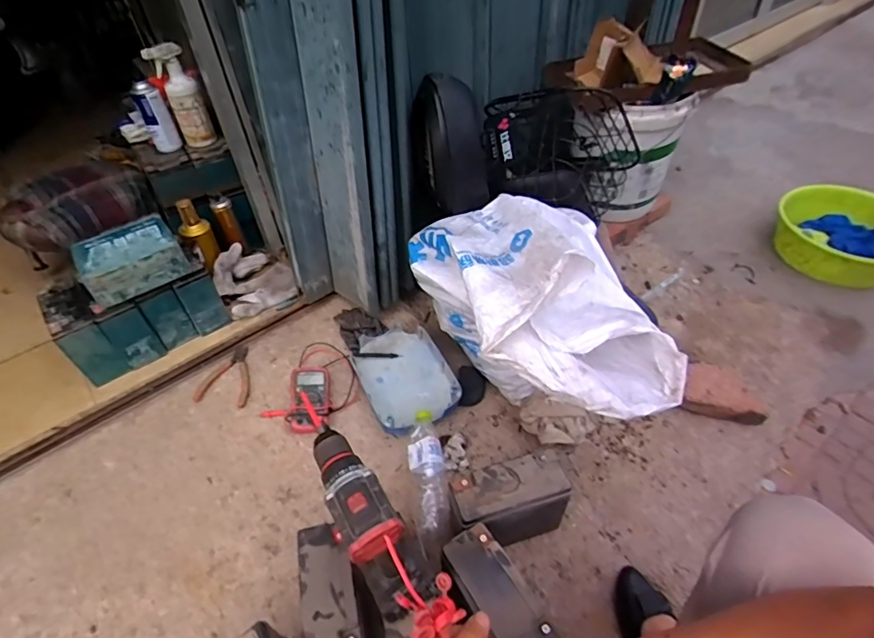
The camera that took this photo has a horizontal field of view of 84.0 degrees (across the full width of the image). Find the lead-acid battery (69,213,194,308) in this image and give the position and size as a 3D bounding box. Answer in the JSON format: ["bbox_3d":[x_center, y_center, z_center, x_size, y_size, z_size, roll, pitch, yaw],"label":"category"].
[{"bbox_3d":[-0.633,-0.130,1.003,0.182,0.069,0.155,-30,50,-23],"label":"lead-acid battery"}]

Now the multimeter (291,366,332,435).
[{"bbox_3d":[-0.259,0.162,0.985,0.078,0.045,0.140,-9,44,-4],"label":"multimeter"}]

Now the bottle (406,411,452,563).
[{"bbox_3d":[-0.015,0.287,0.886,0.065,0.074,0.240,-9,45,-4],"label":"bottle"}]

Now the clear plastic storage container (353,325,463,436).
[{"bbox_3d":[-0.068,0.129,1.041,0.179,0.062,0.246,-21,47,-16],"label":"clear plastic storage container"}]

